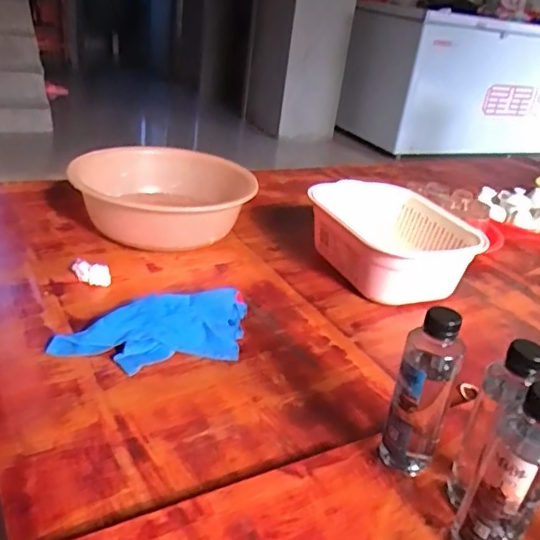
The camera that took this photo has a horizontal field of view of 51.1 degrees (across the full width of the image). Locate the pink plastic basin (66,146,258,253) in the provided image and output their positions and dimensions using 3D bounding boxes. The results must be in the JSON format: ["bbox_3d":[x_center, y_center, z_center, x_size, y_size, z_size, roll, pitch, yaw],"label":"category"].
[{"bbox_3d":[-0.194,-0.128,1.051,0.299,0.110,0.299,6,27,-3],"label":"pink plastic basin"}]

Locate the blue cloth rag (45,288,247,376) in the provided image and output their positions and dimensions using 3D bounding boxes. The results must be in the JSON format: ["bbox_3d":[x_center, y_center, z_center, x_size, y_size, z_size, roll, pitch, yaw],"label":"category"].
[{"bbox_3d":[-0.126,0.080,0.736,0.277,0.036,0.135,-16,35,-39],"label":"blue cloth rag"}]

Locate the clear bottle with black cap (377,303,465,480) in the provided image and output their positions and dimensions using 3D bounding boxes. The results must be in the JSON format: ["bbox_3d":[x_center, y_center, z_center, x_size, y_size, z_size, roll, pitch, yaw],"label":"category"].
[{"bbox_3d":[0.146,0.127,0.551,0.050,0.195,0.043,19,29,20],"label":"clear bottle with black cap"}]

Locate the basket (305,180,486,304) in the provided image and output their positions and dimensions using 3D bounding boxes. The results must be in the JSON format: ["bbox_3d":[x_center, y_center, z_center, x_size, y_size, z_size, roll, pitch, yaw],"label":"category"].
[{"bbox_3d":[0.212,-0.046,0.982,0.221,0.119,0.279,-5,30,-23],"label":"basket"}]

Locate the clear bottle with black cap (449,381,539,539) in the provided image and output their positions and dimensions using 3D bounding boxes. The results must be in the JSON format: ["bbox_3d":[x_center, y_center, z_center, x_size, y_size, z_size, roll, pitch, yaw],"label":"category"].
[{"bbox_3d":[0.198,0.170,0.461,0.055,0.177,0.049,27,33,33],"label":"clear bottle with black cap"}]

